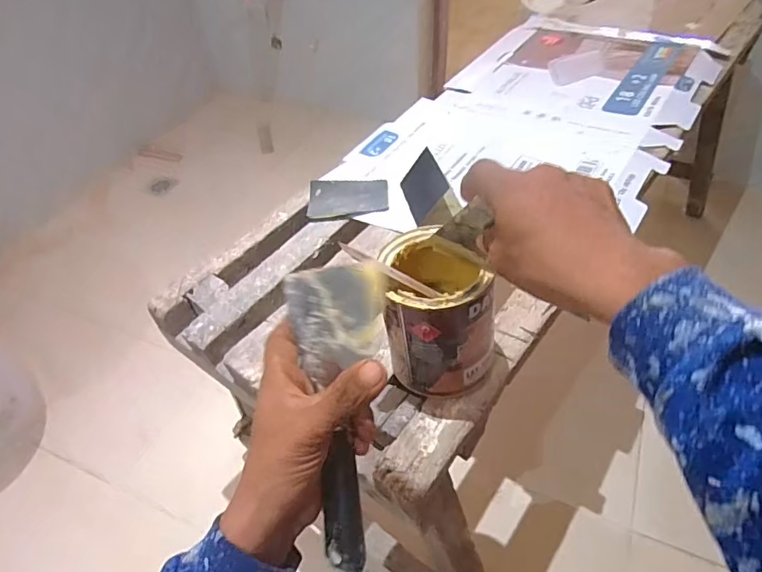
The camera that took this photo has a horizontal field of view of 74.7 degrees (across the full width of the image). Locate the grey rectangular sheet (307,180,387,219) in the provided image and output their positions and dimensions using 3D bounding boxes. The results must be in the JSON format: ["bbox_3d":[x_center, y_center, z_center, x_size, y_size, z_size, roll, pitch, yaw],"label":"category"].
[{"bbox_3d":[-0.048,-0.131,0.738,0.117,0.010,0.072,-3,54,7],"label":"grey rectangular sheet"}]

